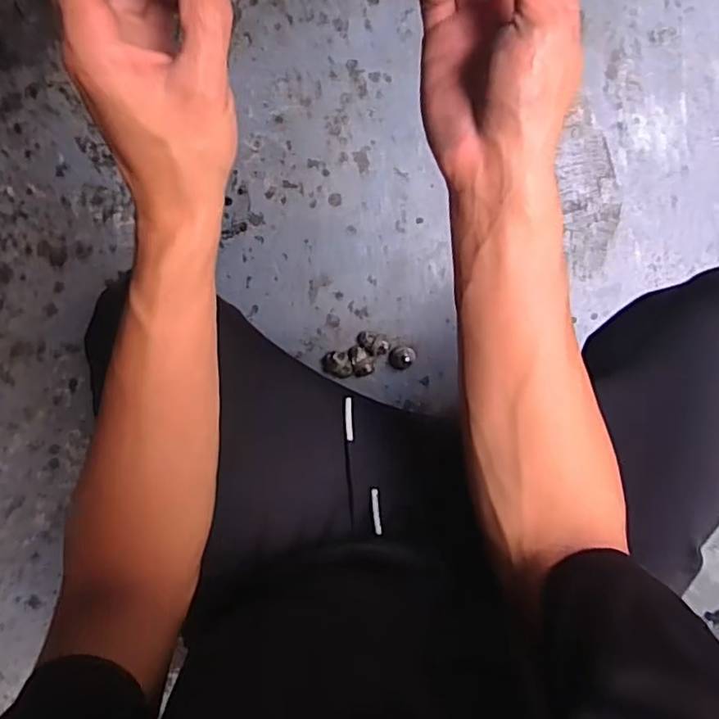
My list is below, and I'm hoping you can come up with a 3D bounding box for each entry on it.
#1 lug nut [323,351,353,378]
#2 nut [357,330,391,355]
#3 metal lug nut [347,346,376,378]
[{"bbox_3d":[-0.026,0.005,0.745,0.037,0.026,0.029,23,96,-5],"label":"lug nut"},{"bbox_3d":[0.017,-0.019,0.744,0.041,0.023,0.024,12,98,-2],"label":"nut"},{"bbox_3d":[0.003,0.001,0.747,0.027,0.026,0.038,-22,98,1],"label":"metal lug nut"}]

